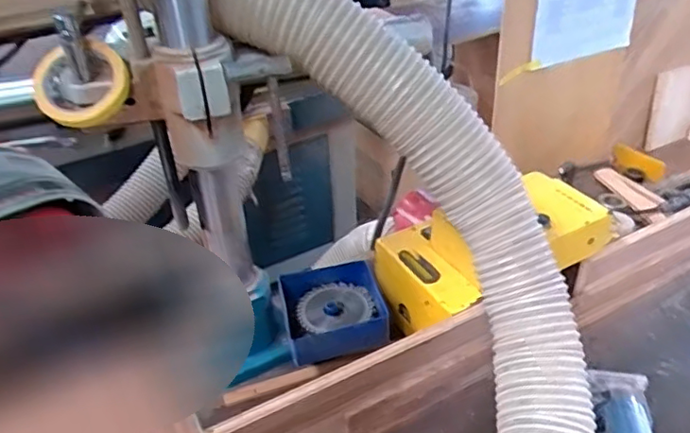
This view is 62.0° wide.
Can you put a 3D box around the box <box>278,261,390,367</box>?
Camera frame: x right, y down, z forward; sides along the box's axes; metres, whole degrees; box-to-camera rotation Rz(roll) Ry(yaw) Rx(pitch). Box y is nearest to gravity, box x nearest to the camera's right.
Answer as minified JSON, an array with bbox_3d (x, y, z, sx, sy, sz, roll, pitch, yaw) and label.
[{"bbox_3d":[-0.018,0.141,0.887,0.147,0.064,0.141,-6,35,-7],"label":"box"}]

